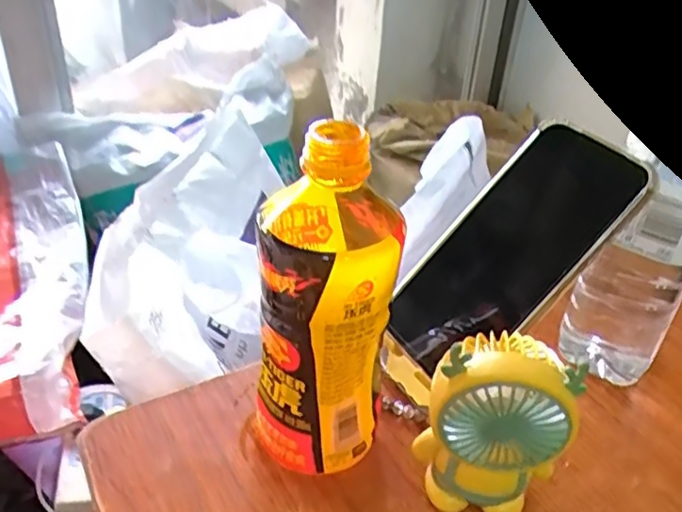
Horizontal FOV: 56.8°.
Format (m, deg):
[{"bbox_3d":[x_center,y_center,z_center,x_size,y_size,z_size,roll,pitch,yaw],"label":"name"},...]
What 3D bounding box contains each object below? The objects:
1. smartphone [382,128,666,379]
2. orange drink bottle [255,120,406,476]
[{"bbox_3d":[0.098,-0.002,0.375,0.011,0.166,0.085,32,10,-44],"label":"smartphone"},{"bbox_3d":[-0.007,0.026,0.330,0.063,0.182,0.075,6,34,3],"label":"orange drink bottle"}]

